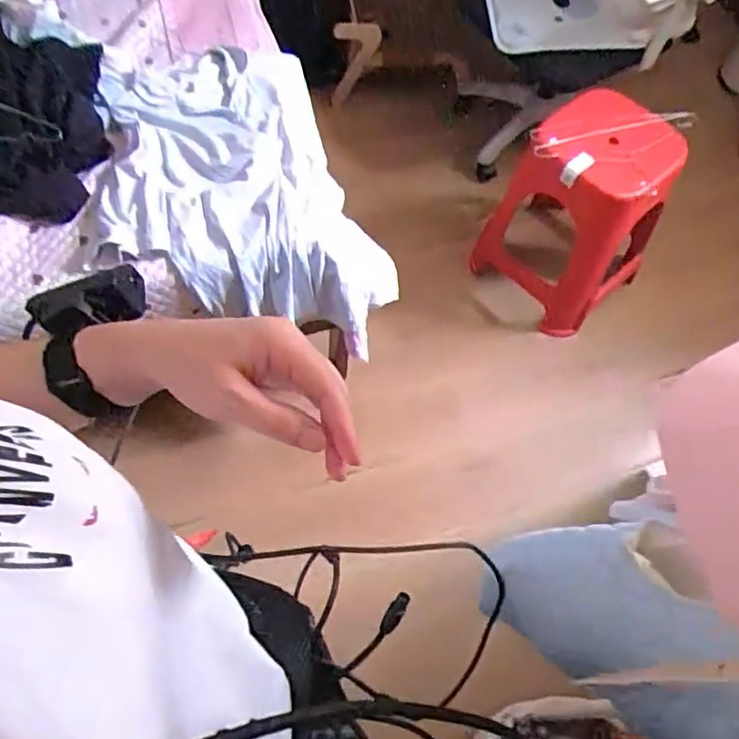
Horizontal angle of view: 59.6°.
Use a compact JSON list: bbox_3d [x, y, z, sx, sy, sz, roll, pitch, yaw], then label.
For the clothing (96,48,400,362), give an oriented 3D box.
[{"bbox_3d":[-0.216,-0.334,1.253,0.508,0.258,0.539,-5,64,-6],"label":"clothing"}]

